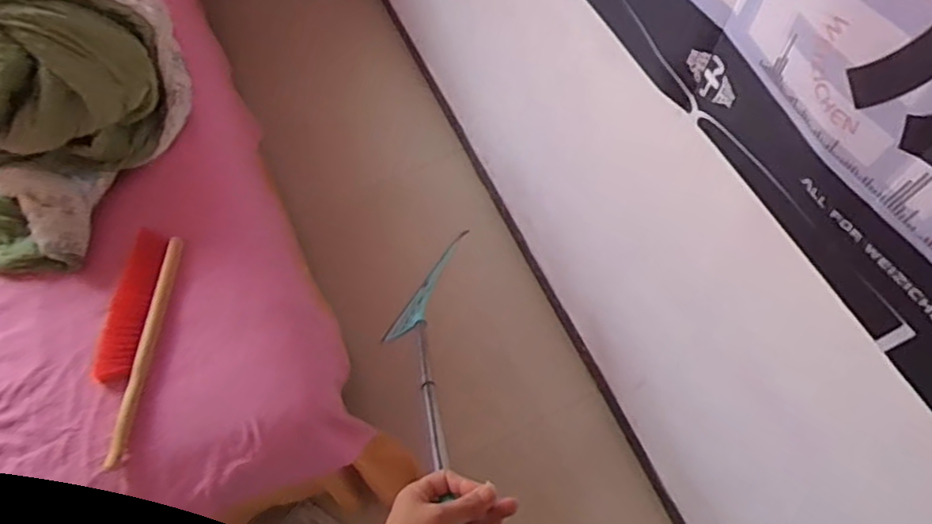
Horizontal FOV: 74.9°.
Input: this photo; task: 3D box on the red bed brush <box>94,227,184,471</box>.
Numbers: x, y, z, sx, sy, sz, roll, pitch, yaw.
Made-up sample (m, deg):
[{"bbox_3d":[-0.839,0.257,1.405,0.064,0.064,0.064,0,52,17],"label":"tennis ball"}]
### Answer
[{"bbox_3d":[-0.583,0.137,1.061,0.102,0.032,0.416,3,65,0],"label":"red bed brush"}]

